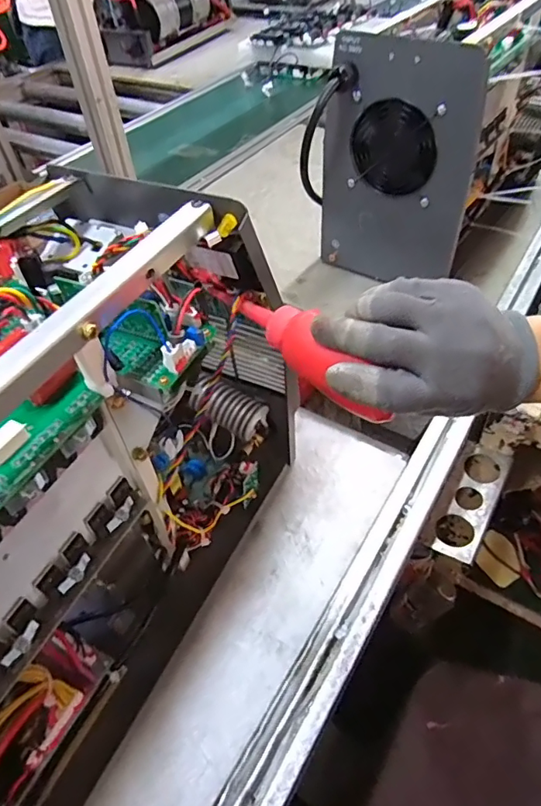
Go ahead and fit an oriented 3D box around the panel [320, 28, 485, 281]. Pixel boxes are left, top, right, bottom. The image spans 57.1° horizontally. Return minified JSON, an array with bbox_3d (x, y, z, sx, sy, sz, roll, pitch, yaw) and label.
[{"bbox_3d":[0.156,-0.285,0.634,0.190,0.295,0.035,20,53,21],"label":"panel"}]

